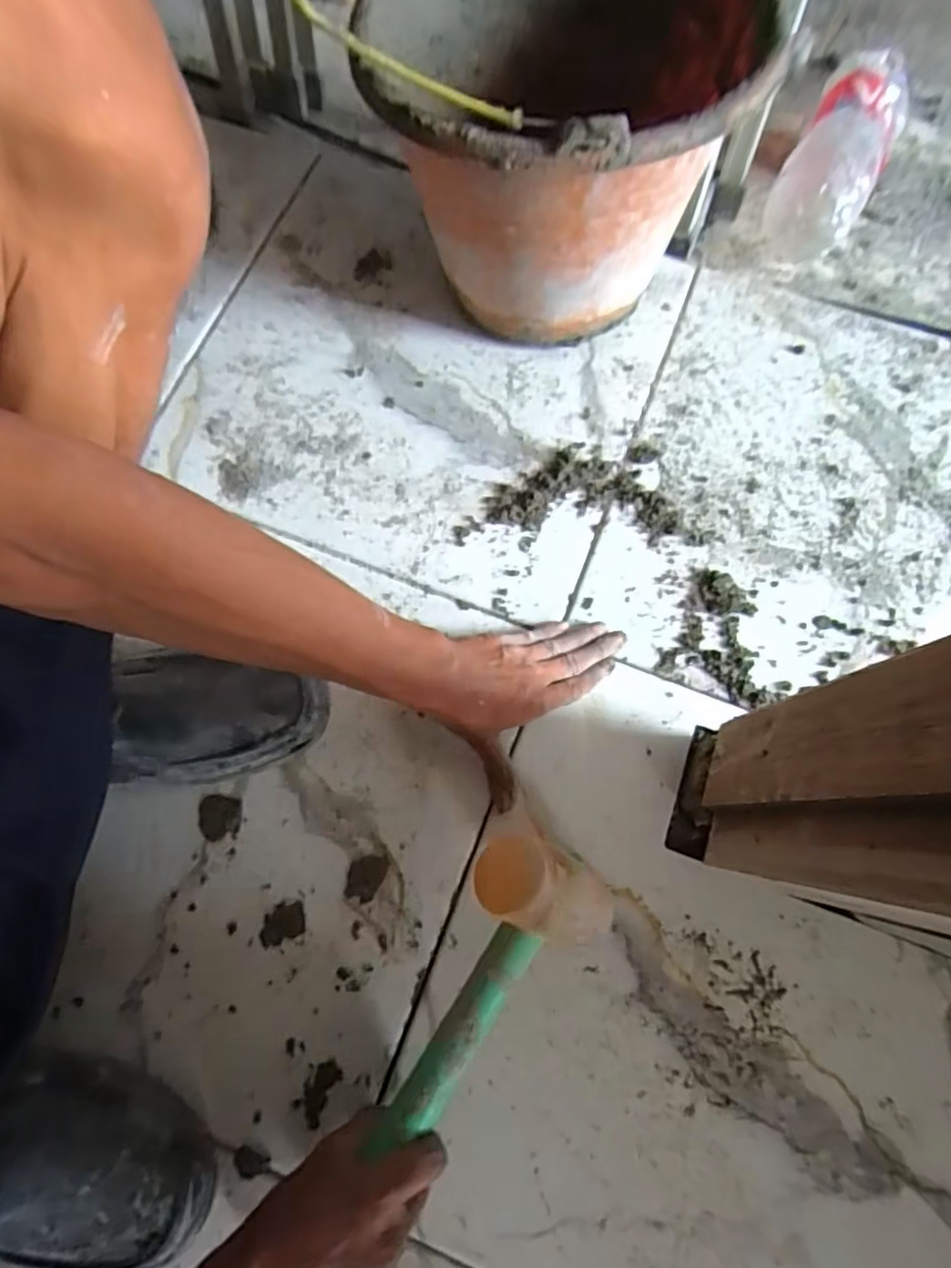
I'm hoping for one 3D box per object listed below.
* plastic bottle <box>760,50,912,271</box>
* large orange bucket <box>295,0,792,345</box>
[{"bbox_3d":[0.386,-0.510,0.643,0.089,0.092,0.269,29,76,9],"label":"plastic bottle"},{"bbox_3d":[0.052,-0.384,0.494,0.274,0.232,0.283,0,73,1],"label":"large orange bucket"}]

